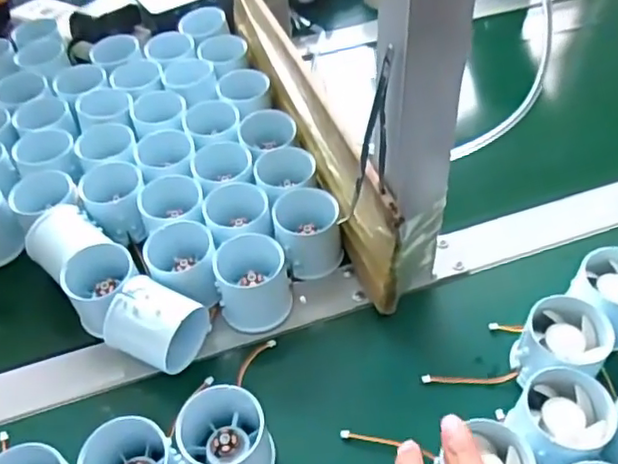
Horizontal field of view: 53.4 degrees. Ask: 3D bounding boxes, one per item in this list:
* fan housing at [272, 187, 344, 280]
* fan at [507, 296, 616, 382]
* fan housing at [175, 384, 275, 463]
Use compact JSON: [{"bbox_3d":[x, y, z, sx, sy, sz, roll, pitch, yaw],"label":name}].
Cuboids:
[{"bbox_3d":[-0.001,0.001,0.481,0.051,0.046,0.055,-8,48,-2],"label":"fan housing"},{"bbox_3d":[0.166,0.077,0.406,0.052,0.044,0.053,-2,48,3],"label":"fan"},{"bbox_3d":[-0.051,0.125,0.373,0.053,0.052,0.054,-2,48,3],"label":"fan housing"}]

